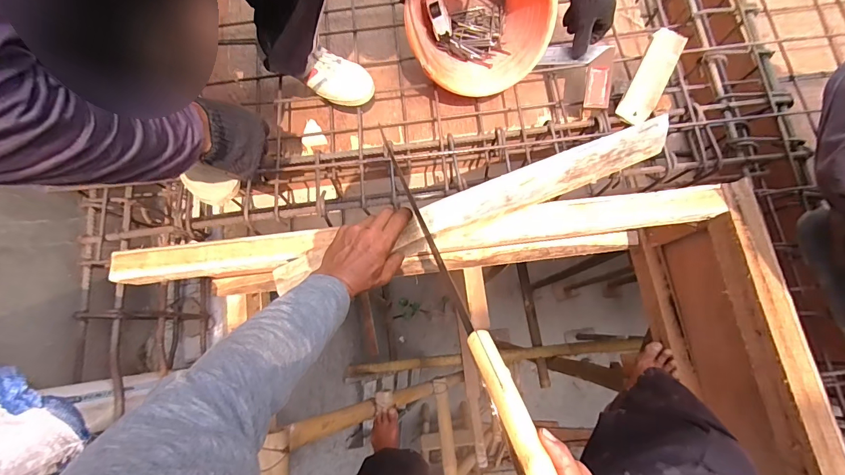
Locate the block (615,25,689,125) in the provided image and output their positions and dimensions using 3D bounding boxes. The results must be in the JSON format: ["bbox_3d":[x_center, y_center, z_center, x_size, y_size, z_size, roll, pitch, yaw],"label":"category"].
[{"bbox_3d":[0.401,-0.281,0.657,0.053,0.024,0.165,25,95,7],"label":"block"}]

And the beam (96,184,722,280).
[{"bbox_3d":[0.000,-0.001,0.610,0.957,0.061,0.058,-5,76,-1],"label":"beam"}]

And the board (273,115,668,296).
[{"bbox_3d":[0.090,-0.048,0.563,0.615,0.069,0.051,-21,77,-7],"label":"board"}]

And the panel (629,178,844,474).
[{"bbox_3d":[0.547,0.254,0.659,0.061,0.285,0.632,-9,76,-1],"label":"panel"}]

